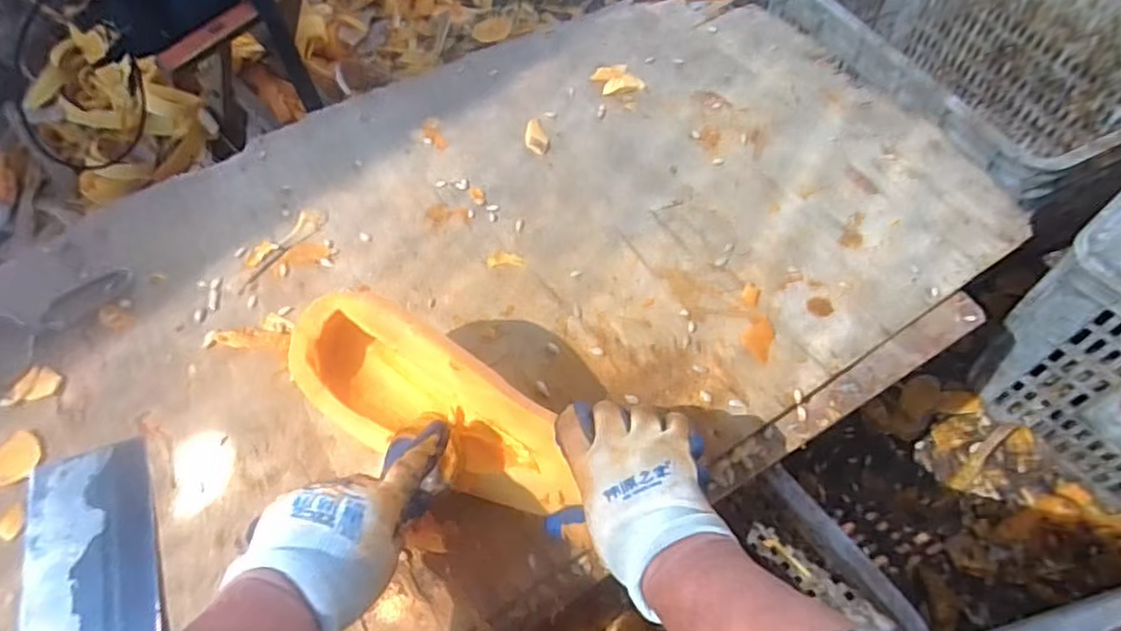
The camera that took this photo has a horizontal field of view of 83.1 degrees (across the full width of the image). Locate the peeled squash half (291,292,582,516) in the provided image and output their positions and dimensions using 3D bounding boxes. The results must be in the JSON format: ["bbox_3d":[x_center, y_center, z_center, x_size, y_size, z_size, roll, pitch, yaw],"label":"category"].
[{"bbox_3d":[-0.093,0.064,0.489,0.239,0.114,0.054,27,23,1],"label":"peeled squash half"}]

